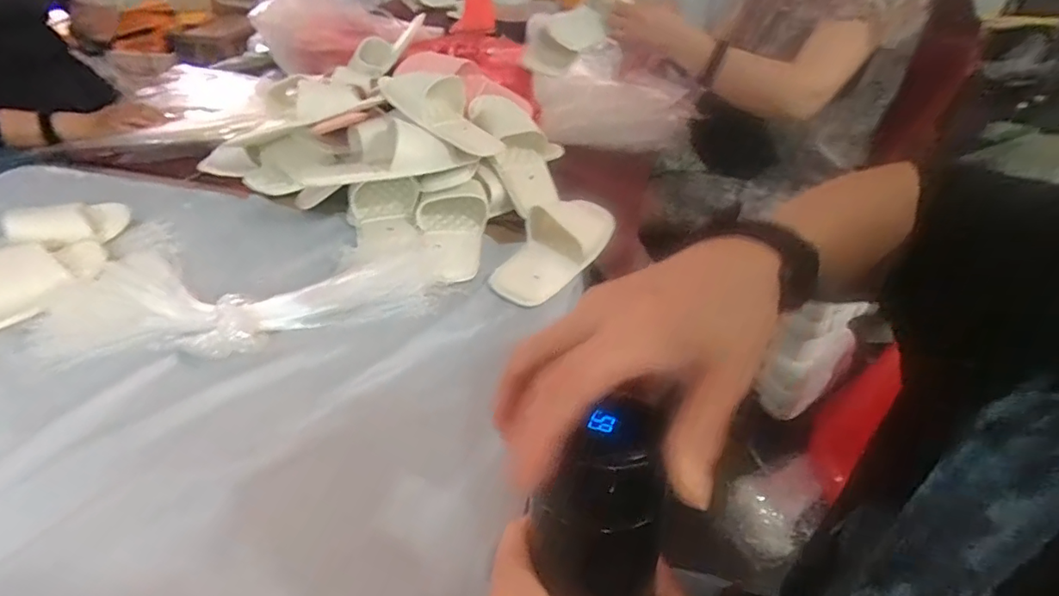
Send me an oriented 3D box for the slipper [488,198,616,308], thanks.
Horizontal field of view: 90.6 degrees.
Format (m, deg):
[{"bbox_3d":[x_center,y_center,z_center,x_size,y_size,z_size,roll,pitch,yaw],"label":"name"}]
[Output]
[{"bbox_3d":[0.035,-0.073,0.688,0.099,0.053,0.225,26,45,25],"label":"slipper"}]

